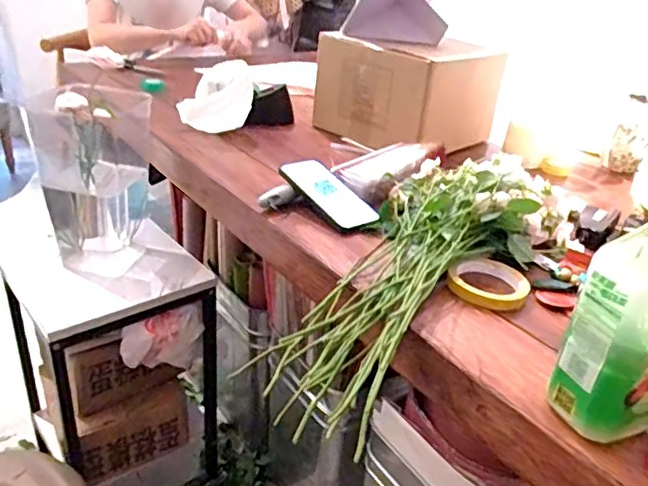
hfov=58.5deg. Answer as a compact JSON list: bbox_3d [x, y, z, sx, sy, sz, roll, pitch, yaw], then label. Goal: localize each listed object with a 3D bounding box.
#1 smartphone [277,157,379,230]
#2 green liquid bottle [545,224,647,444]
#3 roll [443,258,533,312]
[{"bbox_3d":[0.007,-0.073,0.856,0.076,0.010,0.164,-19,49,-36],"label":"smartphone"},{"bbox_3d":[0.255,0.069,0.478,0.077,0.207,0.071,-7,31,-20],"label":"green liquid bottle"},{"bbox_3d":[0.203,0.047,0.708,0.093,0.020,0.097,4,29,-2],"label":"roll"}]

